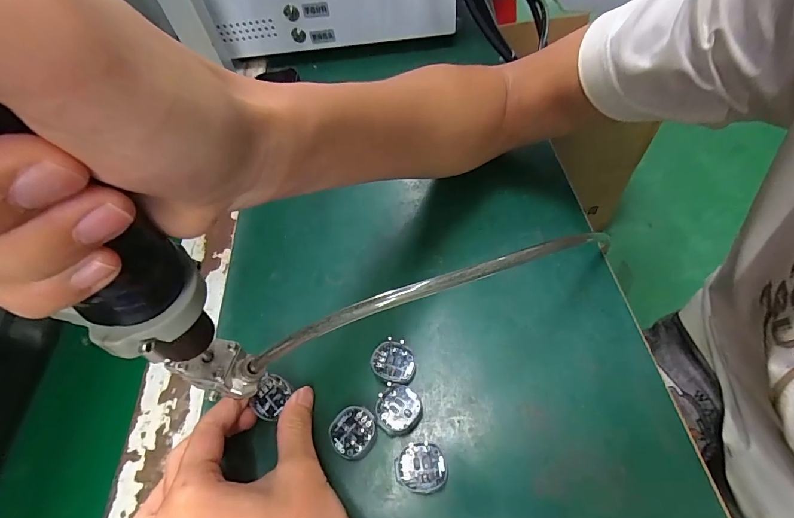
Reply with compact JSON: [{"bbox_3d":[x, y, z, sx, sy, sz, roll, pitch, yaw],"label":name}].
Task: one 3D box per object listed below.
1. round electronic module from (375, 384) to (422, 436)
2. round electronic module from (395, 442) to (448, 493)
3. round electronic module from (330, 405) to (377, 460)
[{"bbox_3d":[0.001,0.092,0.238,0.026,0.006,0.028,-4,56,5],"label":"round electronic module"},{"bbox_3d":[0.014,0.118,0.219,0.029,0.008,0.025,-10,56,1],"label":"round electronic module"},{"bbox_3d":[-0.026,0.104,0.232,0.026,0.007,0.028,-4,56,5],"label":"round electronic module"}]

